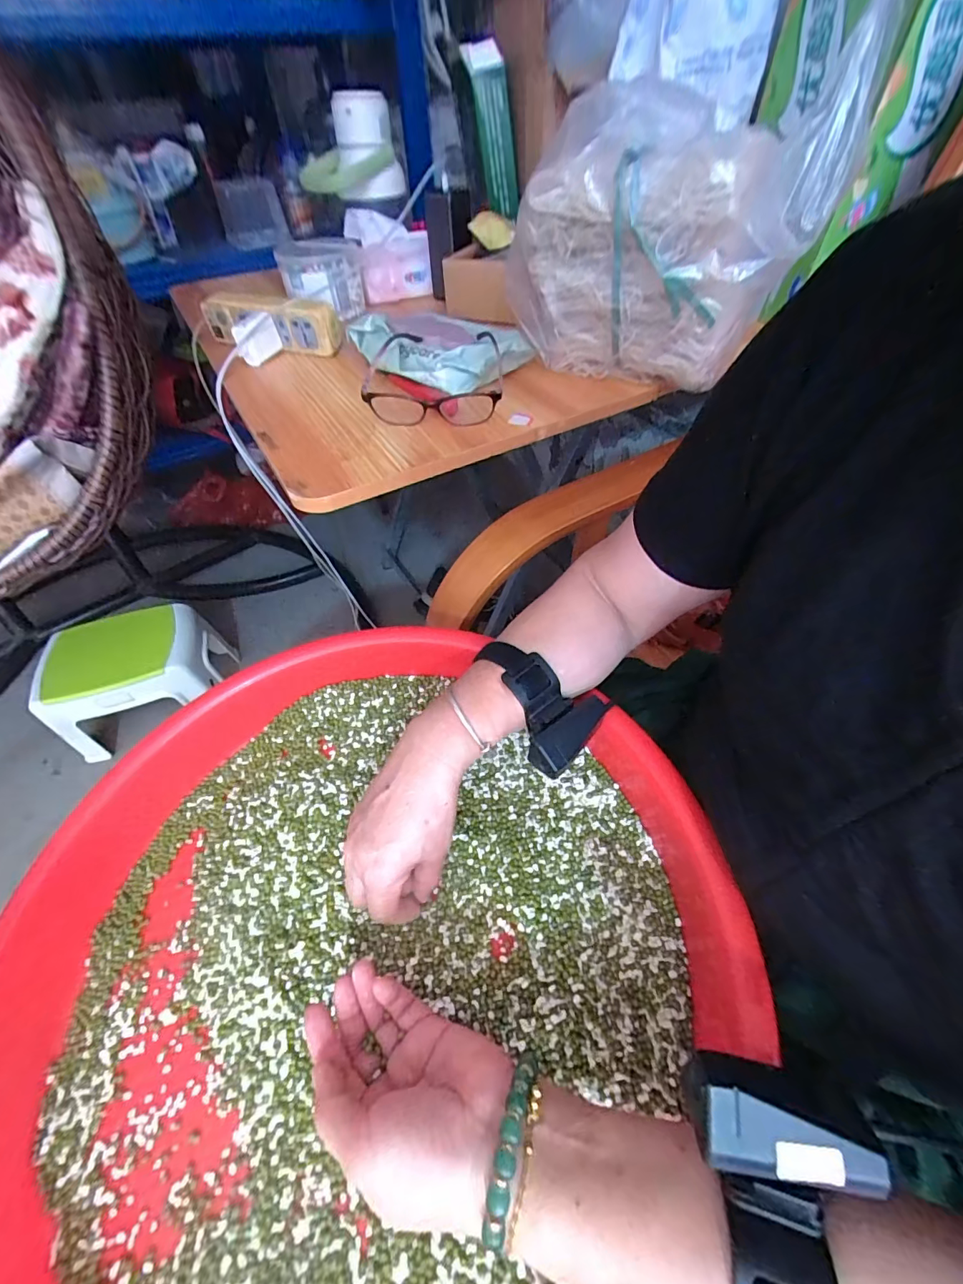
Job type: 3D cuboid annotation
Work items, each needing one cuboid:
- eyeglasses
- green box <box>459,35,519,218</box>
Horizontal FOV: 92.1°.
[{"bbox_3d":[-0.049,-0.286,0.504,0.141,0.053,0.143,0,50,3],"label":"eyeglasses"},{"bbox_3d":[0.021,-0.745,0.685,0.045,0.199,0.064,21,80,19],"label":"green box"}]

